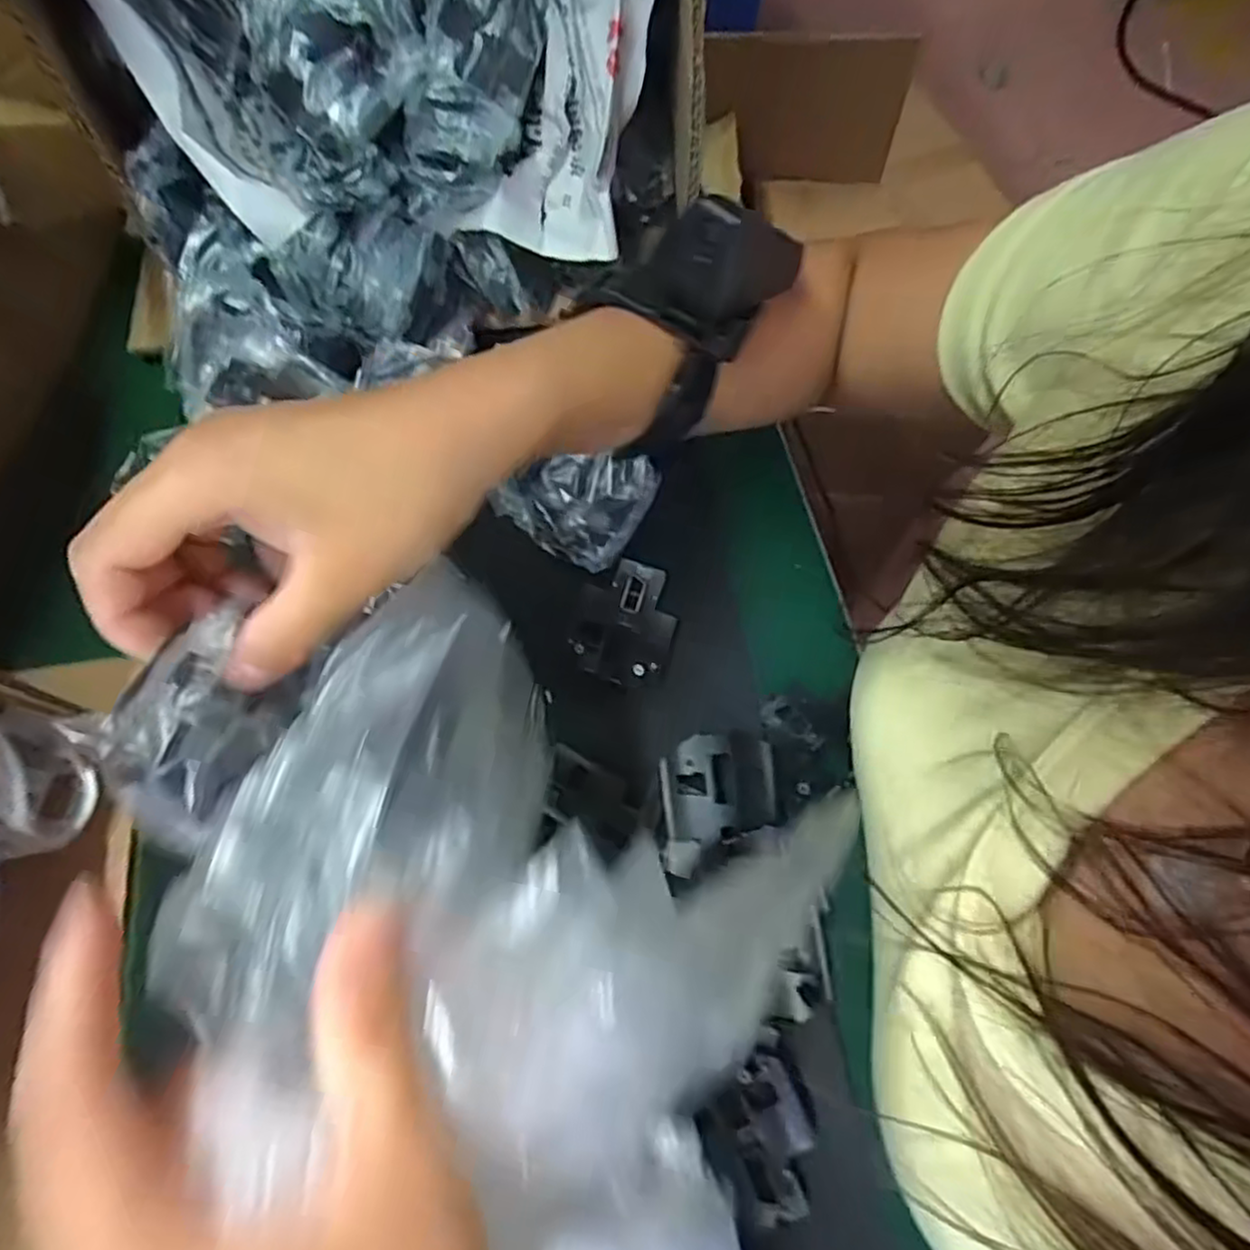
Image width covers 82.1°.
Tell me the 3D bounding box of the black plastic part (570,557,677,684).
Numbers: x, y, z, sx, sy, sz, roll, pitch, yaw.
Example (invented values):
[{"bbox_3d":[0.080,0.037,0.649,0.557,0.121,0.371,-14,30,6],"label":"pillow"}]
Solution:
[{"bbox_3d":[0.000,-0.003,0.370,0.049,0.013,0.063,16,69,7],"label":"black plastic part"}]

